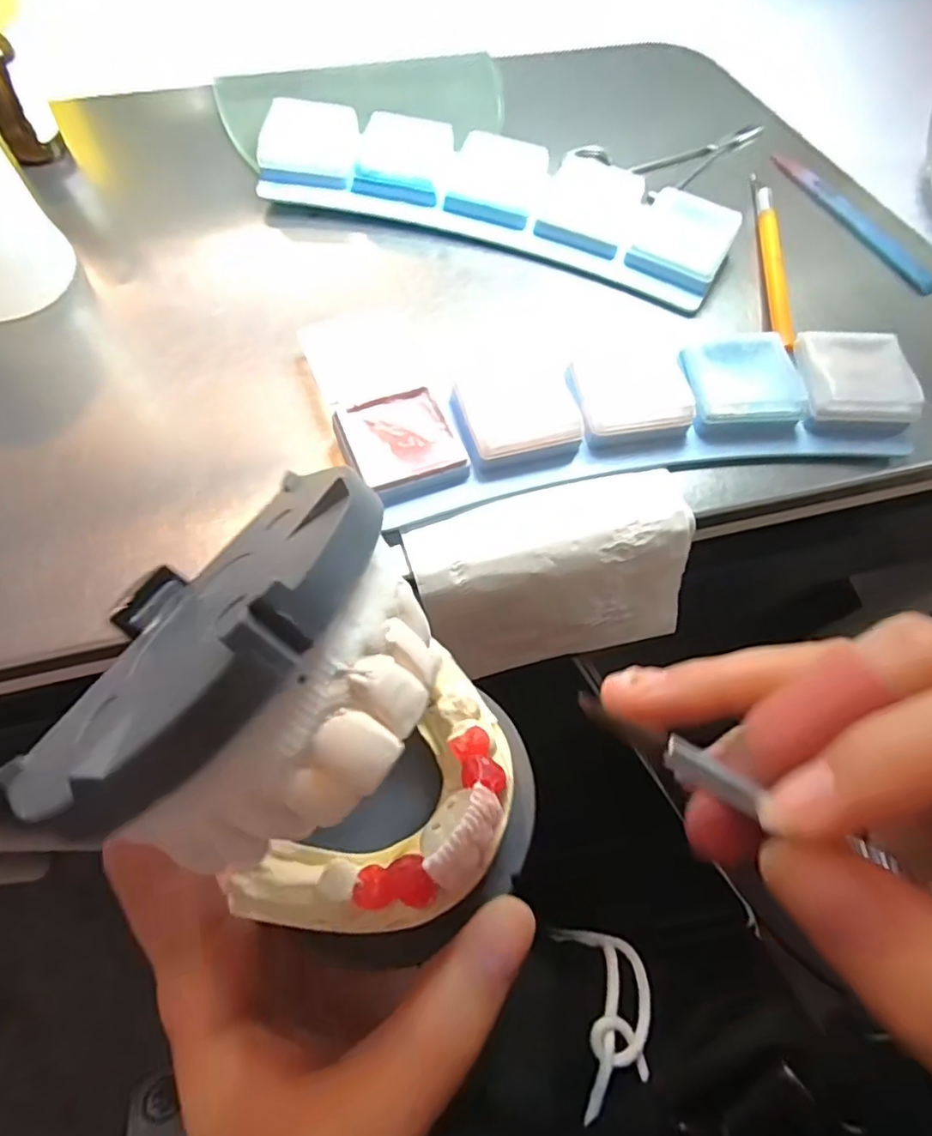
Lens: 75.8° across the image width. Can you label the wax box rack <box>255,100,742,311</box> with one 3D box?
[{"bbox_3d":[0.014,-0.180,0.286,0.222,0.019,0.061,16,66,6],"label":"wax box rack"}]

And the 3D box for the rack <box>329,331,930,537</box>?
[{"bbox_3d":[0.066,-0.062,0.235,0.220,0.017,0.061,-9,66,-6],"label":"rack"}]

